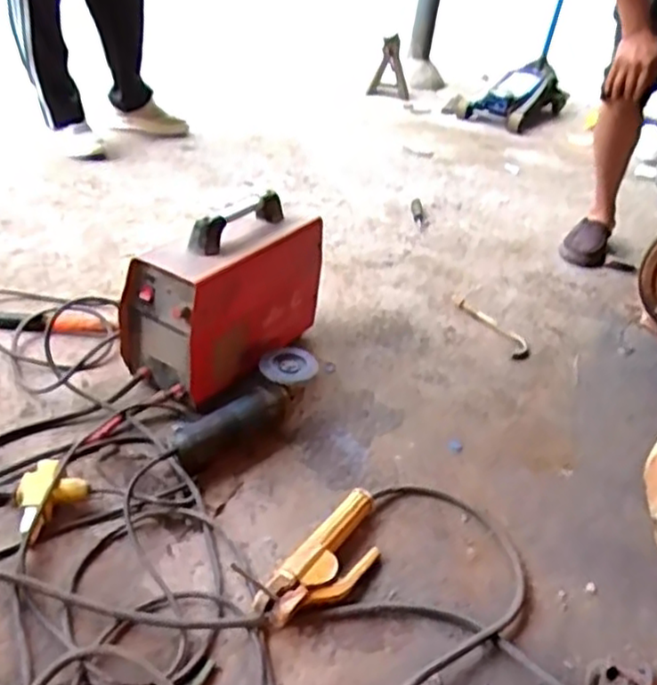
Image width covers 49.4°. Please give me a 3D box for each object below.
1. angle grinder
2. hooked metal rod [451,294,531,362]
[{"bbox_3d":[-0.128,0.100,1.118,0.089,0.079,0.269,31,56,33],"label":"angle grinder"},{"bbox_3d":[0.347,-0.040,1.518,0.057,0.014,0.241,-10,38,-27],"label":"hooked metal rod"}]

